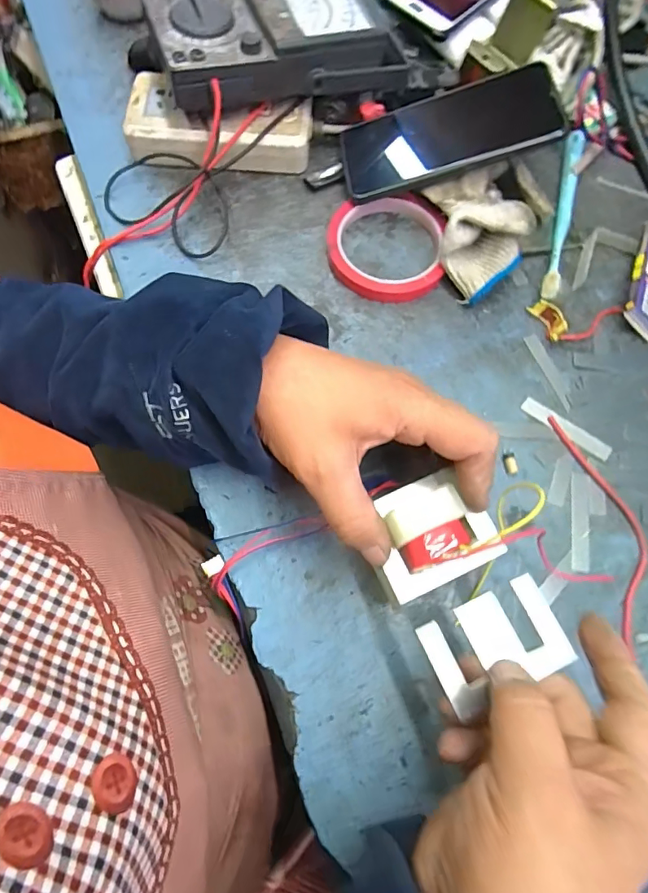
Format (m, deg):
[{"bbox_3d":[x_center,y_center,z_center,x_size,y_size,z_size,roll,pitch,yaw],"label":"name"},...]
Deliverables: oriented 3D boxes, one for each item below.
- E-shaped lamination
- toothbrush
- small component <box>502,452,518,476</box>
[{"bbox_3d":[0.086,0.098,0.243,0.067,0.004,0.044,-23,73,-7],"label":"E-shaped lamination"},{"bbox_3d":[0.193,-0.188,0.393,0.014,0.017,0.174,16,72,6],"label":"toothbrush"},{"bbox_3d":[0.127,0.013,0.333,0.008,0.008,0.015,-12,71,-3],"label":"small component"}]

